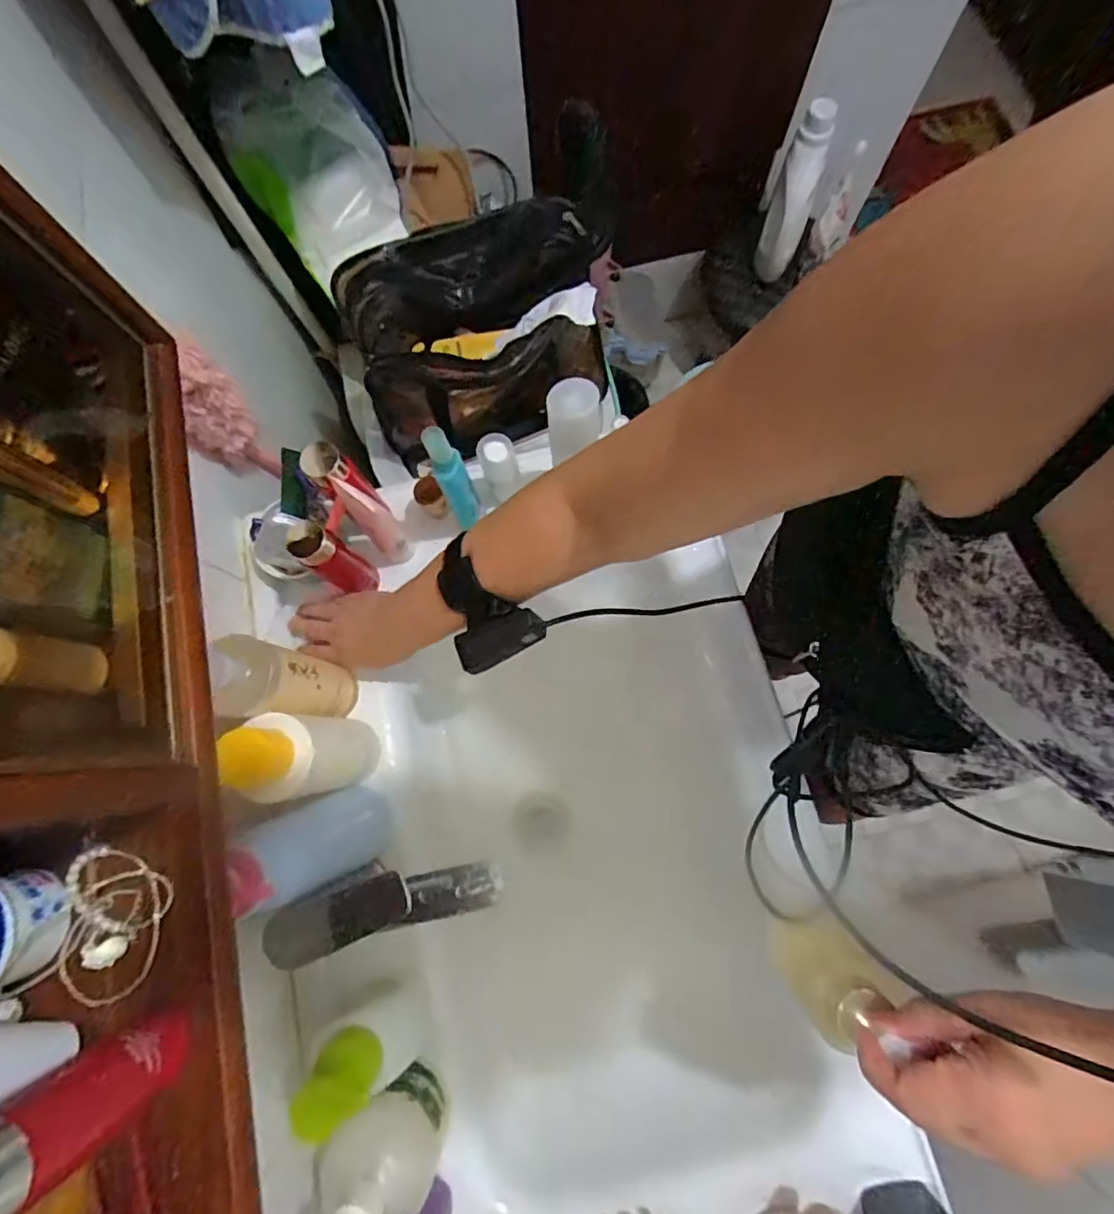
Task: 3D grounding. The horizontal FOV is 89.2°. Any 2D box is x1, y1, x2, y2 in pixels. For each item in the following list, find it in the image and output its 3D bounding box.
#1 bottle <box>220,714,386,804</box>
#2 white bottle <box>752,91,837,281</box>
[{"bbox_3d":[-0.204,0.126,0.490,0.051,0.206,0.062,-11,76,-1],"label":"bottle"},{"bbox_3d":[0.458,-0.787,1.092,0.079,0.306,0.059,24,78,8],"label":"white bottle"}]

